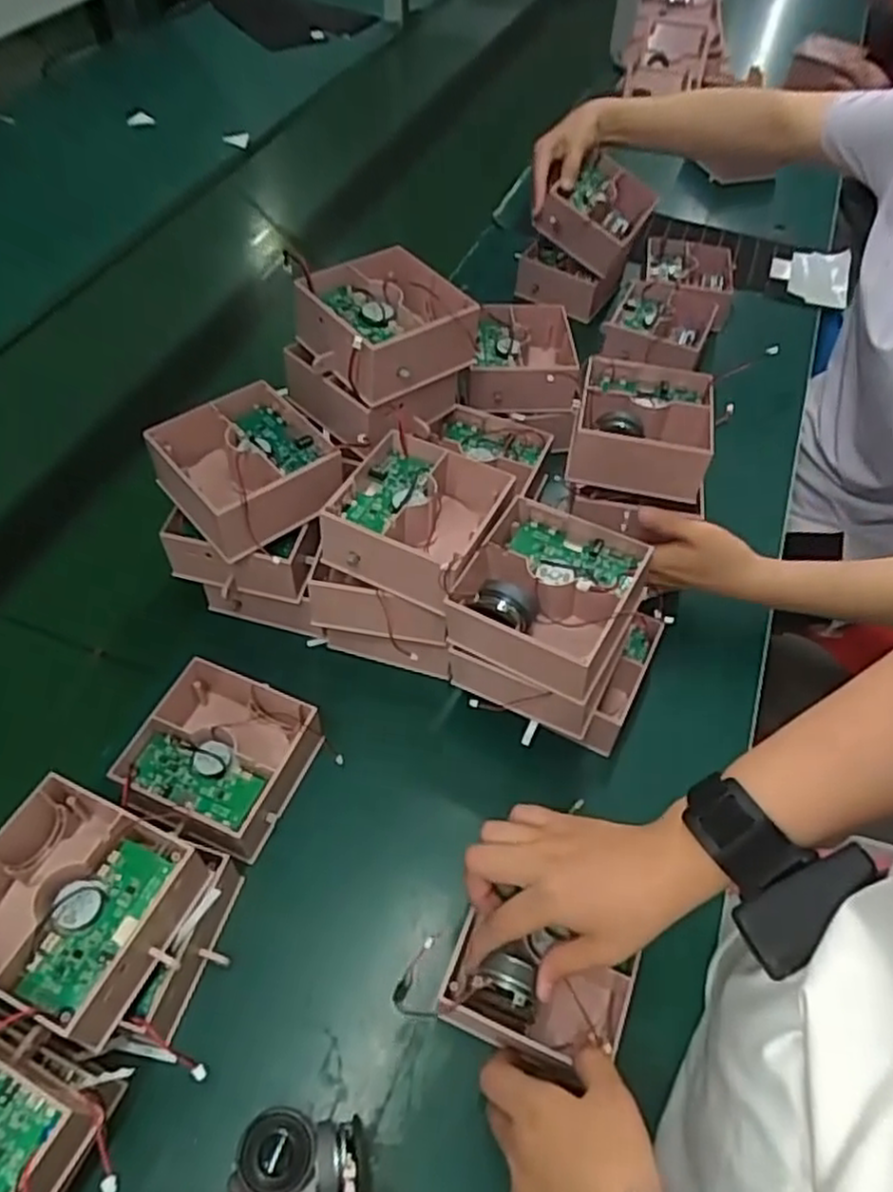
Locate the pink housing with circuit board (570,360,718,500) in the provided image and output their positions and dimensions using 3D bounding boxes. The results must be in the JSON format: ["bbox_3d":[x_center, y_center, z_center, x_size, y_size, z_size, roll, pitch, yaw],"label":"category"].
[{"bbox_3d":[0.153,-0.134,0.590,0.099,0.050,0.098,11,53,5],"label":"pink housing with circuit board"}]

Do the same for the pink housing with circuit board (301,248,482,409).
[{"bbox_3d":[-0.046,-0.204,0.563,0.111,0.049,0.114,-28,59,-22],"label":"pink housing with circuit board"}]

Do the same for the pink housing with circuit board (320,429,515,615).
[{"bbox_3d":[-0.018,-0.052,0.522,0.110,0.055,0.109,25,56,16],"label":"pink housing with circuit board"}]

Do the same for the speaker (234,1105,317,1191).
[{"bbox_3d":[-0.090,0.298,0.402,0.039,0.023,0.039,1,53,-2],"label":"speaker"}]

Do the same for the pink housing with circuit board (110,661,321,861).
[{"bbox_3d":[-0.157,0.112,0.519,0.117,0.047,0.109,20,55,12],"label":"pink housing with circuit board"}]

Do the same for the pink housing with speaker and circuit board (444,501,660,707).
[{"bbox_3d":[0.064,0.001,0.491,0.108,0.054,0.109,25,56,15],"label":"pink housing with speaker and circuit board"}]

